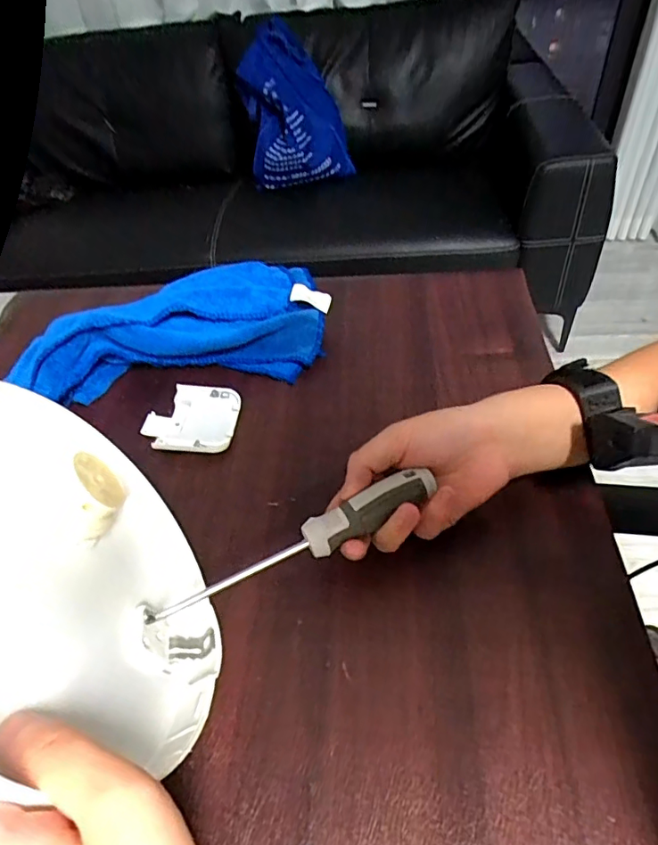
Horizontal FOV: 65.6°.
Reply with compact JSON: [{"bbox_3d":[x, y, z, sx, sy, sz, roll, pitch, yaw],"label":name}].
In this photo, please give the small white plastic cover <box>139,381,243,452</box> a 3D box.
[{"bbox_3d":[-0.119,-0.002,0.436,0.082,0.014,0.072,-1,47,6],"label":"small white plastic cover"}]

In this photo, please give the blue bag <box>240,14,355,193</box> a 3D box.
[{"bbox_3d":[-0.094,-0.863,1.393,0.264,0.320,0.261,-7,47,0],"label":"blue bag"}]

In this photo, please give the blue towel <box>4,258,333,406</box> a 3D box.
[{"bbox_3d":[-0.148,-0.096,0.491,0.293,0.060,0.152,-8,47,-1],"label":"blue towel"}]

